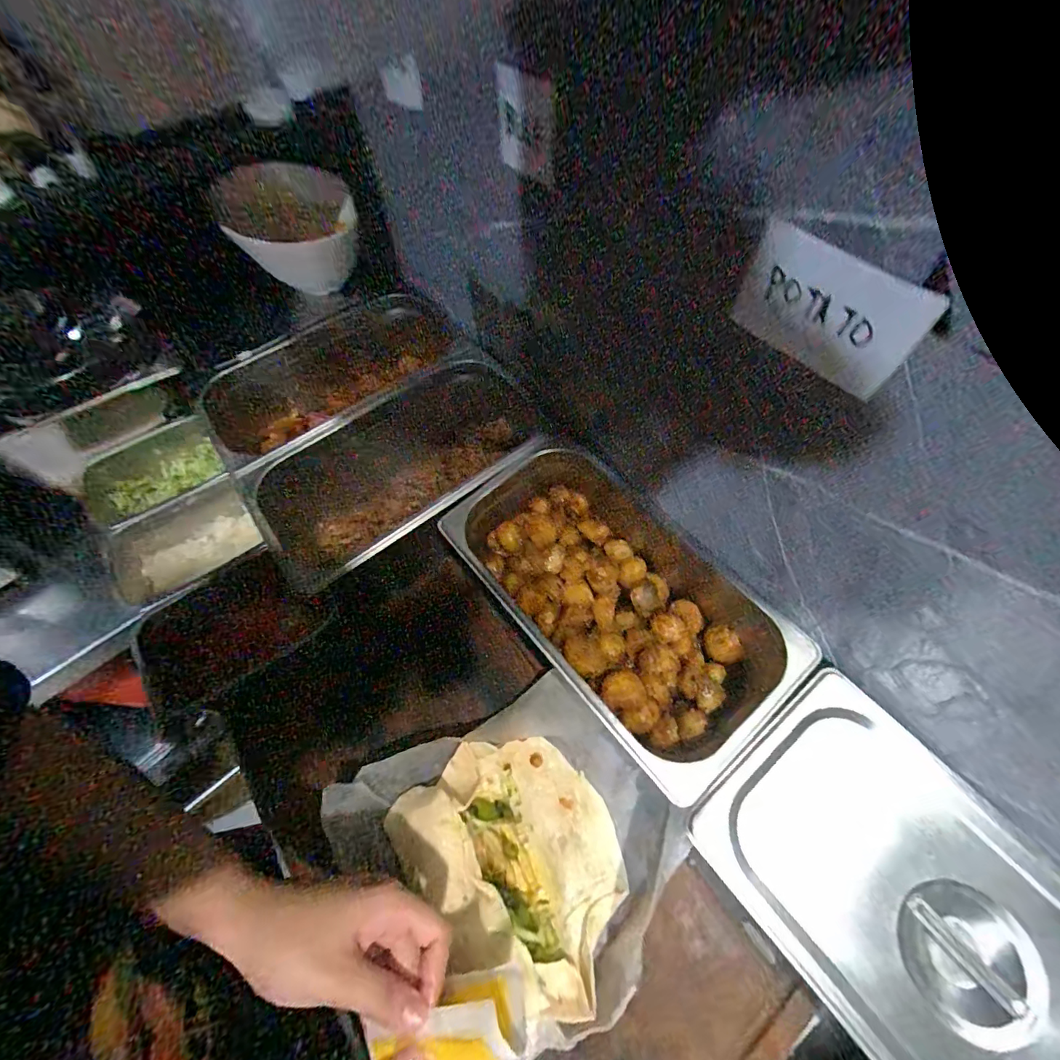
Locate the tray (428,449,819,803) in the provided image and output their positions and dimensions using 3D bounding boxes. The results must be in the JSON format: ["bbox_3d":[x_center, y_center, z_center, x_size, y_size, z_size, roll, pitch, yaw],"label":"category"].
[{"bbox_3d":[0.079,0.066,0.450,0.177,0.110,0.322,-37,65,-17],"label":"tray"}]

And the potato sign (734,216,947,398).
[{"bbox_3d":[0.146,-0.110,0.225,0.009,0.056,0.087,-38,66,-17],"label":"potato sign"}]

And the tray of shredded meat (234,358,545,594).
[{"bbox_3d":[-0.144,-0.049,0.532,0.317,0.136,0.175,-30,64,-14],"label":"tray of shredded meat"}]

